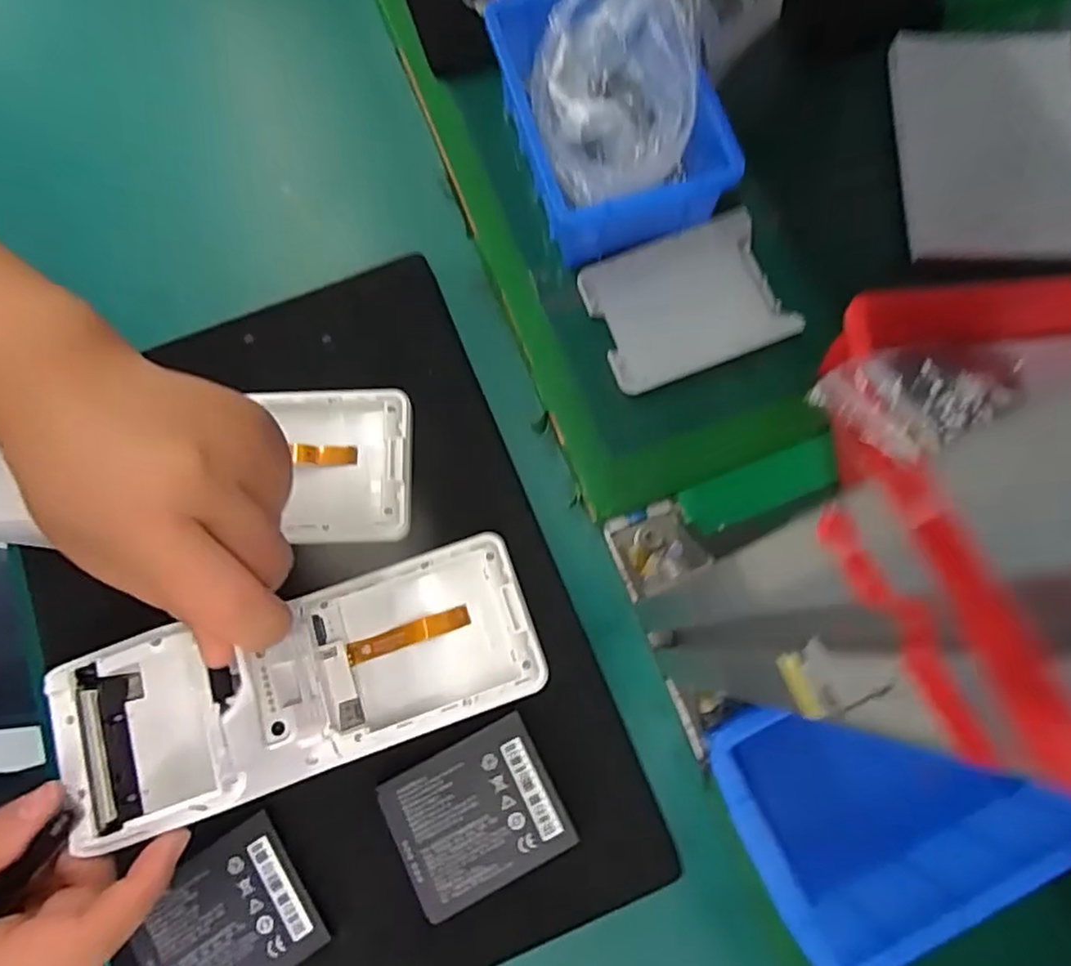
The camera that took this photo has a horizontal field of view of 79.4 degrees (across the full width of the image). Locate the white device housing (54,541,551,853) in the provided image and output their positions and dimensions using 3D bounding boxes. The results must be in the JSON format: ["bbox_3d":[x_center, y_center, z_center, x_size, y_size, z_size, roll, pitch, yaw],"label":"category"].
[{"bbox_3d":[-0.101,0.090,0.293,0.197,0.042,0.081,-16,76,-16],"label":"white device housing"}]

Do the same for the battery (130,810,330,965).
[{"bbox_3d":[-0.136,0.194,0.281,0.072,0.004,0.061,-33,79,-9],"label":"battery"}]

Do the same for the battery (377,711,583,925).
[{"bbox_3d":[-0.027,0.151,0.292,0.073,0.009,0.062,-26,78,-7],"label":"battery"}]

